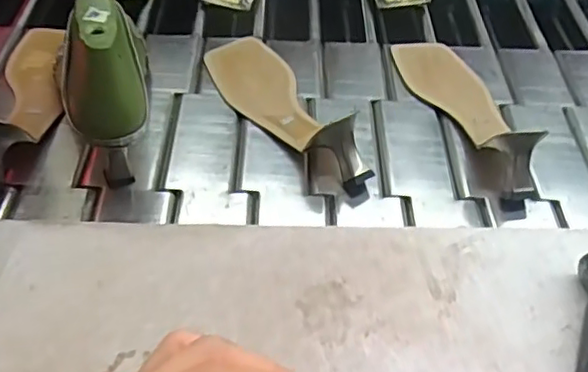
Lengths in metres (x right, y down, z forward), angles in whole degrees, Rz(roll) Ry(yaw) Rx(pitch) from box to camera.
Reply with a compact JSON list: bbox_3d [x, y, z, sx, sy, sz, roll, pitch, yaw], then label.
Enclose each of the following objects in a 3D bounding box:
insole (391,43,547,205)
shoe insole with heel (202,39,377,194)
[{"bbox_3d":[0.171,-0.086,0.576,0.072,0.051,0.230,-13,50,-16],"label":"insole"},{"bbox_3d":[-0.014,-0.084,0.560,0.072,0.051,0.226,-17,51,-19],"label":"shoe insole with heel"}]

